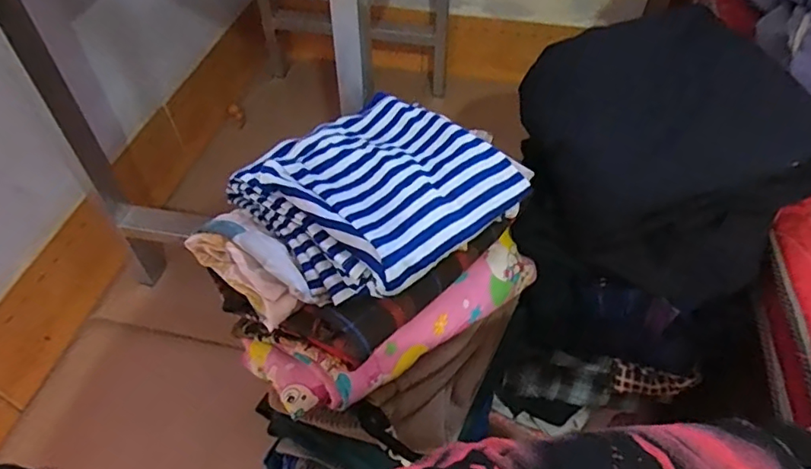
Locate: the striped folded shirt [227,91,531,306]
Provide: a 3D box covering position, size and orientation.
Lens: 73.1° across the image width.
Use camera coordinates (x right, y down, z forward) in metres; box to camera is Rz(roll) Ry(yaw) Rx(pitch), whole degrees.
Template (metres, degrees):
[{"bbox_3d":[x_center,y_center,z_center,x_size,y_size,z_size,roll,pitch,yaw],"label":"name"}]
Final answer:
[{"bbox_3d":[-0.026,-0.053,0.537,0.240,0.047,0.210,-36,59,-26],"label":"striped folded shirt"}]

